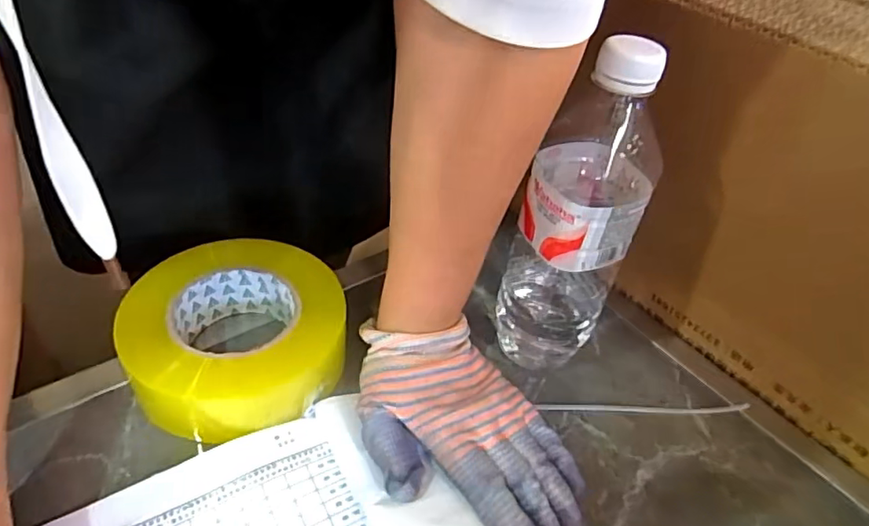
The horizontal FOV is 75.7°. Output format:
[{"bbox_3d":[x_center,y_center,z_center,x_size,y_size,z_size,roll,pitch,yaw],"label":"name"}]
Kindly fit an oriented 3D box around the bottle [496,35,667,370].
[{"bbox_3d":[0.087,-0.020,0.353,0.070,0.232,0.063,23,42,17],"label":"bottle"}]

